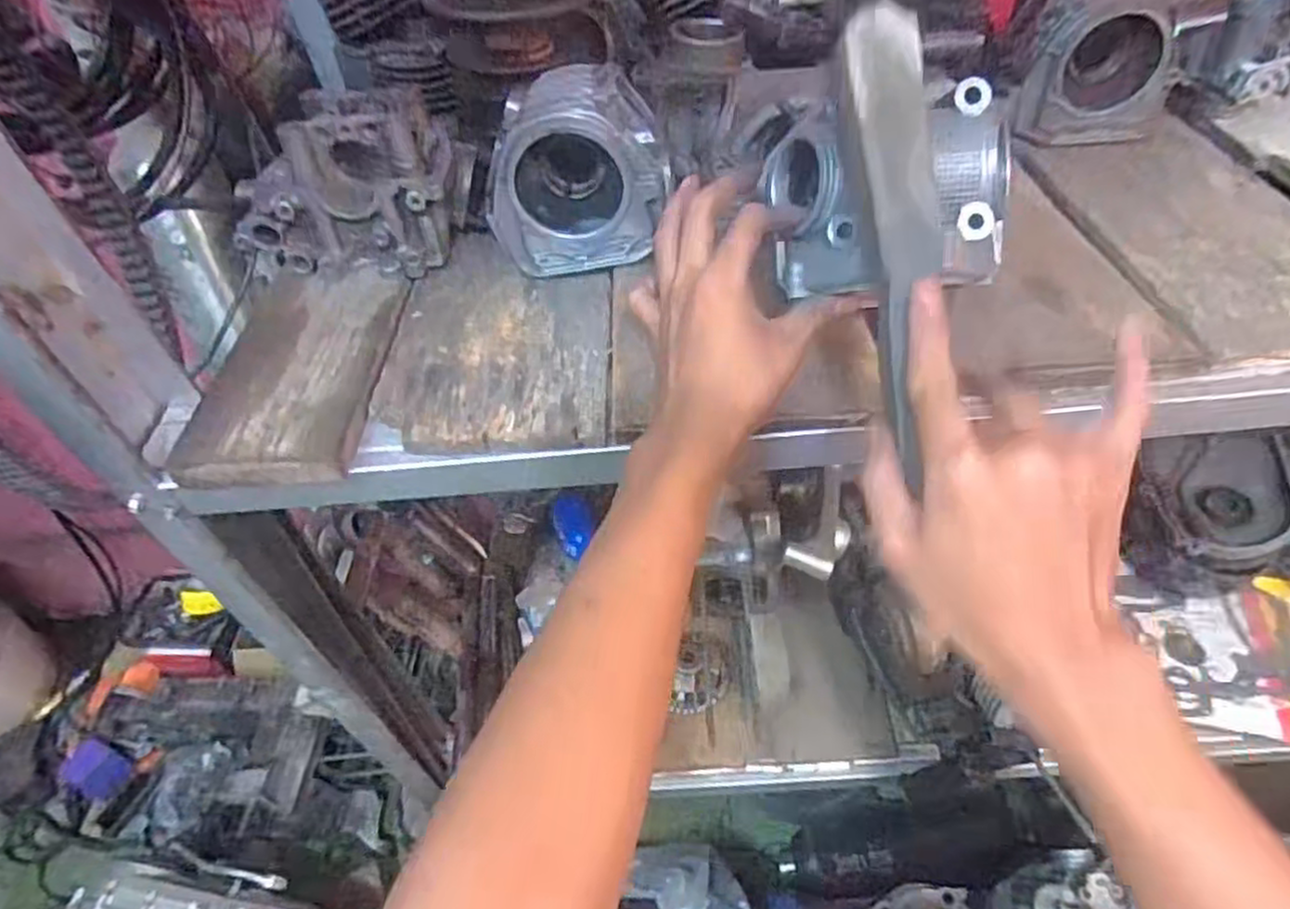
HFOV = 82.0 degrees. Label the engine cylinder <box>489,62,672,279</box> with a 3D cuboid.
[{"bbox_3d":[-0.050,-0.209,0.542,0.128,0.104,0.101,-2,47,5],"label":"engine cylinder"}]

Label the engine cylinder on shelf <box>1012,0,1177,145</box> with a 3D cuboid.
[{"bbox_3d":[0.381,-0.337,0.633,0.126,0.103,0.087,4,48,11],"label":"engine cylinder on shelf"}]

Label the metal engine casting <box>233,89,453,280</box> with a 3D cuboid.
[{"bbox_3d":[-0.221,-0.211,0.566,0.155,0.094,0.122,-5,47,3],"label":"metal engine casting"}]

